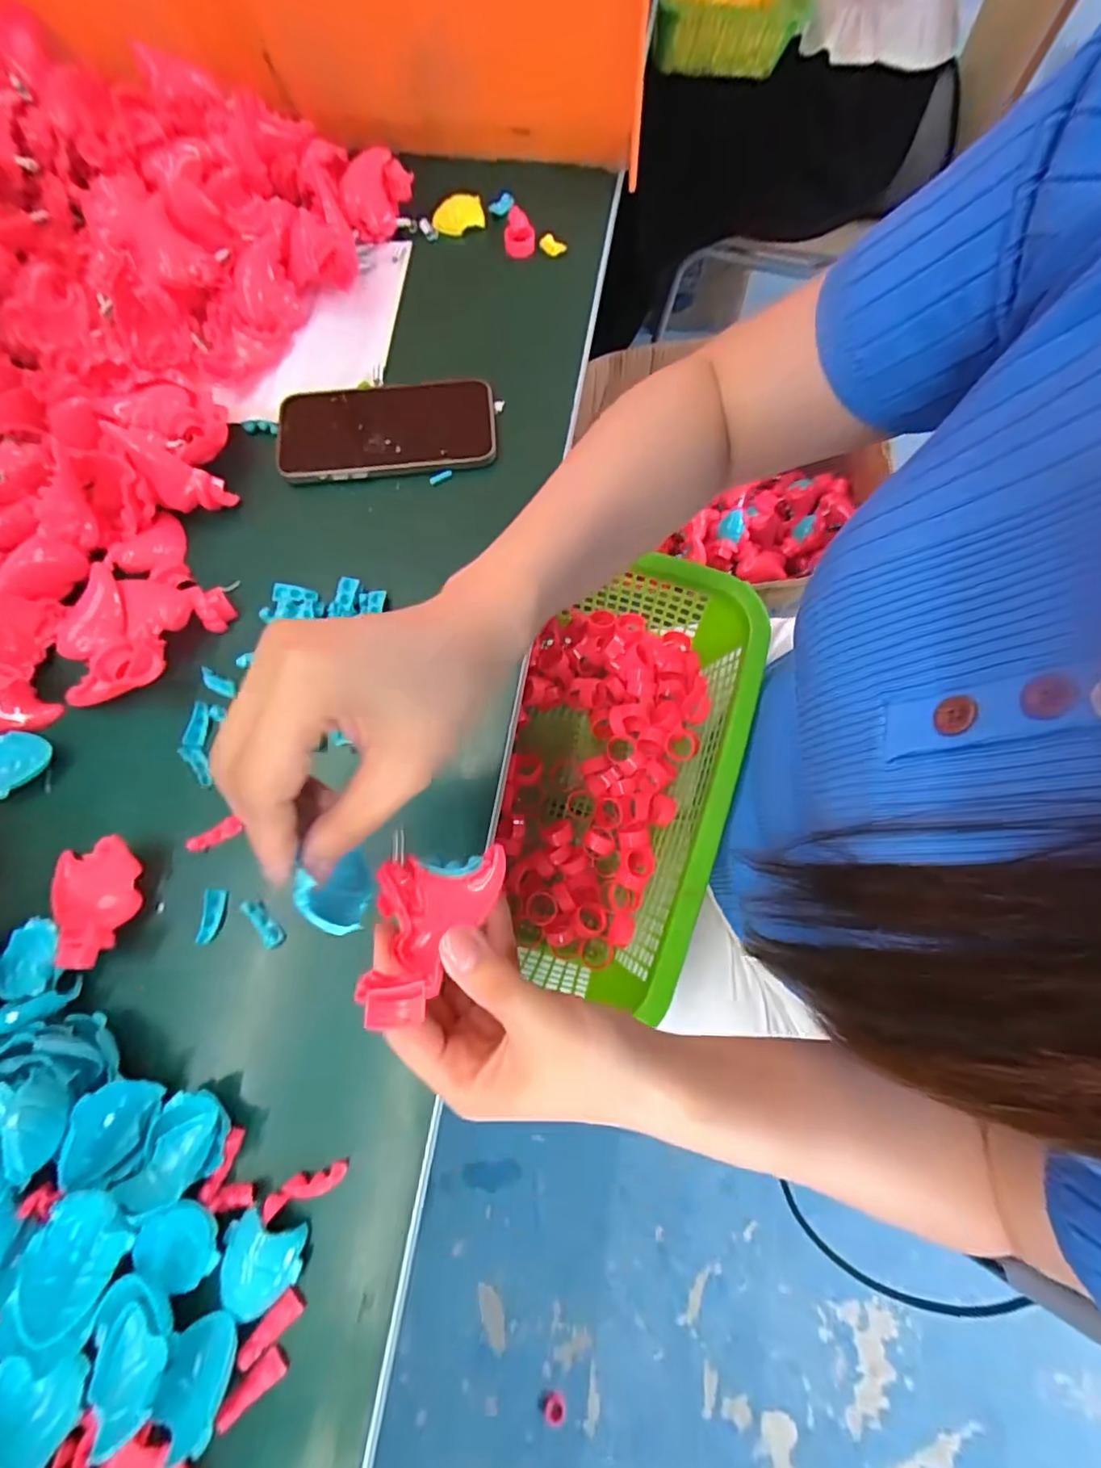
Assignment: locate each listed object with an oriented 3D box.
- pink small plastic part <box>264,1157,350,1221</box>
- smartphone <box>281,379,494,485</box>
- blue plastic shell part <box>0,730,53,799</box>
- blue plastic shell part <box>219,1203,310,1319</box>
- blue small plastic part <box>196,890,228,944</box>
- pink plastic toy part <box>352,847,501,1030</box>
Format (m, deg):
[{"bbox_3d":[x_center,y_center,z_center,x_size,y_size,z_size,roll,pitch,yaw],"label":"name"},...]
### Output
[{"bbox_3d":[-0.119,0.220,0.272,0.039,0.007,0.011,-16,71,-16],"label":"pink small plastic part"},{"bbox_3d":[-0.120,-0.229,0.412,0.155,0.012,0.080,-6,72,0],"label":"smartphone"},{"bbox_3d":[-0.330,0.017,0.340,0.044,0.010,0.037,-16,72,-3],"label":"blue plastic shell part"},{"bbox_3d":[-0.134,0.247,0.259,0.035,0.009,0.040,-8,72,0],"label":"blue plastic shell part"},{"bbox_3d":[-0.192,0.103,0.315,0.013,0.007,0.029,4,72,3],"label":"blue small plastic part"},{"bbox_3d":[-0.047,0.083,0.235,0.057,0.032,0.063,-4,72,1],"label":"pink plastic toy part"}]

